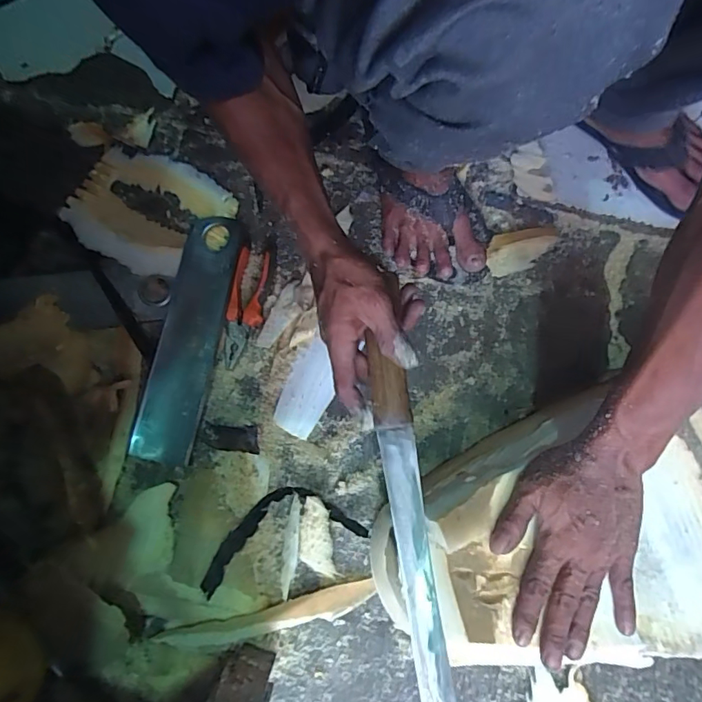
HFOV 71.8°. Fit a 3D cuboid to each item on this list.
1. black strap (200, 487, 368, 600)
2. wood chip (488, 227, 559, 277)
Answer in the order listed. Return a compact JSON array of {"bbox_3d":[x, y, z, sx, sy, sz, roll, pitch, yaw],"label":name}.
[{"bbox_3d":[-0.083,0.201,0.546,0.184,0.022,0.078,-20,78,-3],"label":"black strap"},{"bbox_3d":[0.218,-0.133,0.622,0.107,0.018,0.052,-23,78,-4],"label":"wood chip"}]

